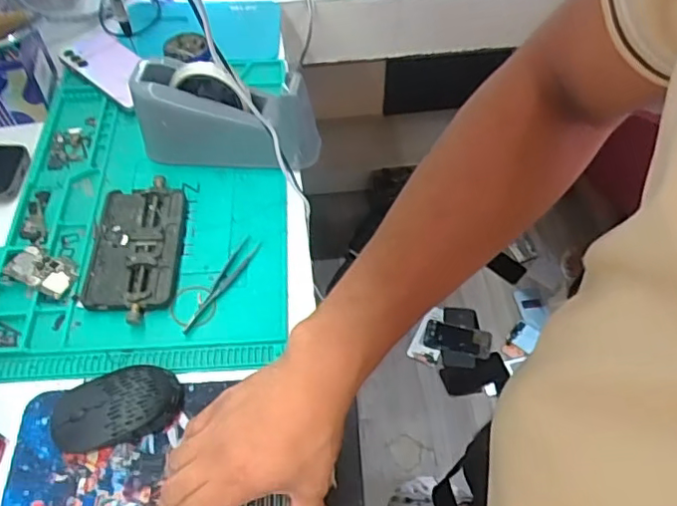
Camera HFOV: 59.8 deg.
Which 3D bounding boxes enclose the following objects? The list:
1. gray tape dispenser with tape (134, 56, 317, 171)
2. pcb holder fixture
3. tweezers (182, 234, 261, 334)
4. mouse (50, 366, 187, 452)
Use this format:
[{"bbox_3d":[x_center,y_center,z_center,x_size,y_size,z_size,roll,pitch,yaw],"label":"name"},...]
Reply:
[{"bbox_3d":[-0.128,-0.161,0.684,0.211,0.102,0.078,4,56,3],"label":"gray tape dispenser with tape"},{"bbox_3d":[-0.216,-0.007,0.625,0.092,0.022,0.169,-4,56,-3],"label":"pcb holder fixture"},{"bbox_3d":[-0.118,0.034,0.608,0.022,0.010,0.122,22,58,15],"label":"tweezers"},{"bbox_3d":[-0.197,0.137,0.523,0.109,0.032,0.060,-18,57,-12],"label":"mouse"}]

